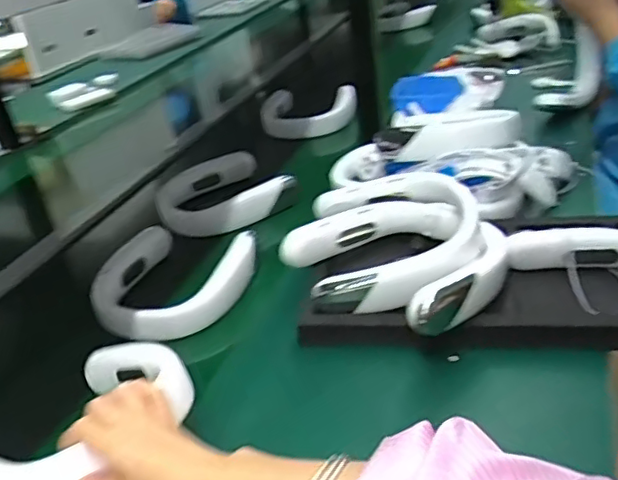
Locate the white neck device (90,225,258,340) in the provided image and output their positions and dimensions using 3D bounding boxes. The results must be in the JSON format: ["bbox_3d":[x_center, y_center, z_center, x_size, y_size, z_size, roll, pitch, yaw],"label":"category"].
[{"bbox_3d":[-0.183,0.050,0.818,0.185,0.045,0.195,8,34,25],"label":"white neck device"}]

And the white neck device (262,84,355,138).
[{"bbox_3d":[0.003,-0.280,1.333,0.212,0.069,0.140,2,31,16],"label":"white neck device"}]

